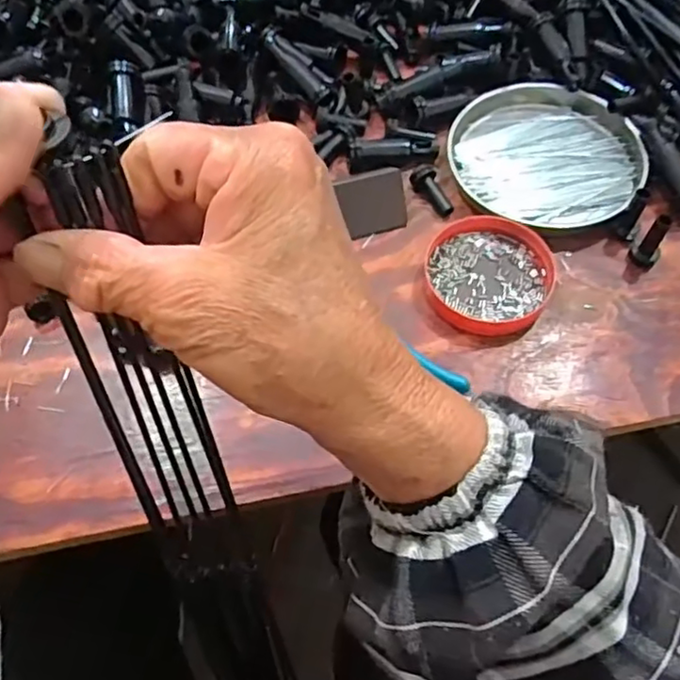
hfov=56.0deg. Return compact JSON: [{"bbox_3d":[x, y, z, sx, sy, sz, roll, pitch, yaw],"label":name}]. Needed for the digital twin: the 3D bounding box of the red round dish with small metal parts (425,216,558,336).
[{"bbox_3d":[0.095,-0.043,0.410,0.079,0.018,0.077,-1,59,2],"label":"red round dish with small metal parts"}]

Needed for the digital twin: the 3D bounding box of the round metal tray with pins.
[{"bbox_3d":[0.148,-0.136,0.461,0.132,0.020,0.129,-1,59,2],"label":"round metal tray with pins"}]

